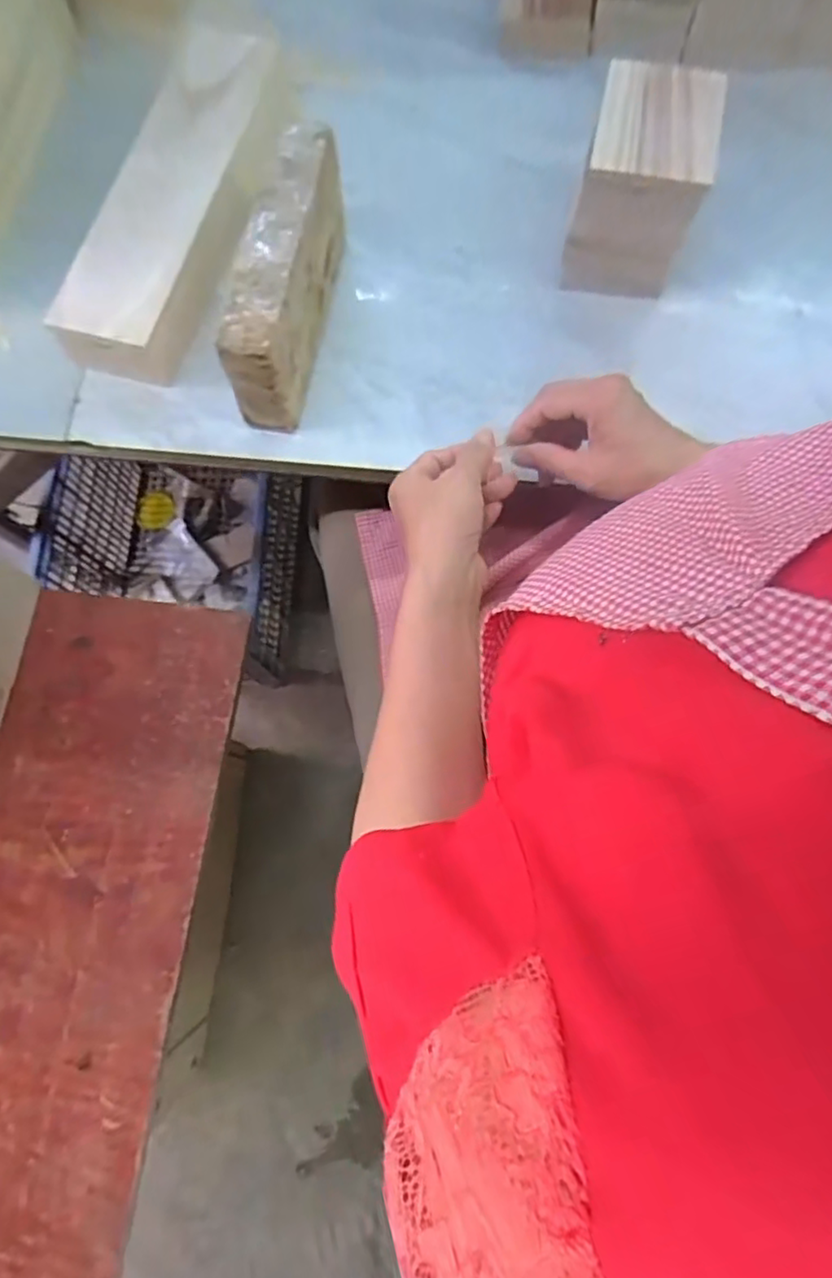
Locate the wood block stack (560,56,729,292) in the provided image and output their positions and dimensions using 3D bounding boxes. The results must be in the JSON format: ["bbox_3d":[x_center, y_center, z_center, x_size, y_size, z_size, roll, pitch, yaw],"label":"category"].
[{"bbox_3d":[0.179,-0.364,0.517,0.088,0.106,0.120,14,75,5],"label":"wood block stack"}]

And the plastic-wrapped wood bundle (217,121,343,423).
[{"bbox_3d":[-0.099,-0.280,0.506,0.048,0.099,0.204,10,75,4],"label":"plastic-wrapped wood bundle"}]

